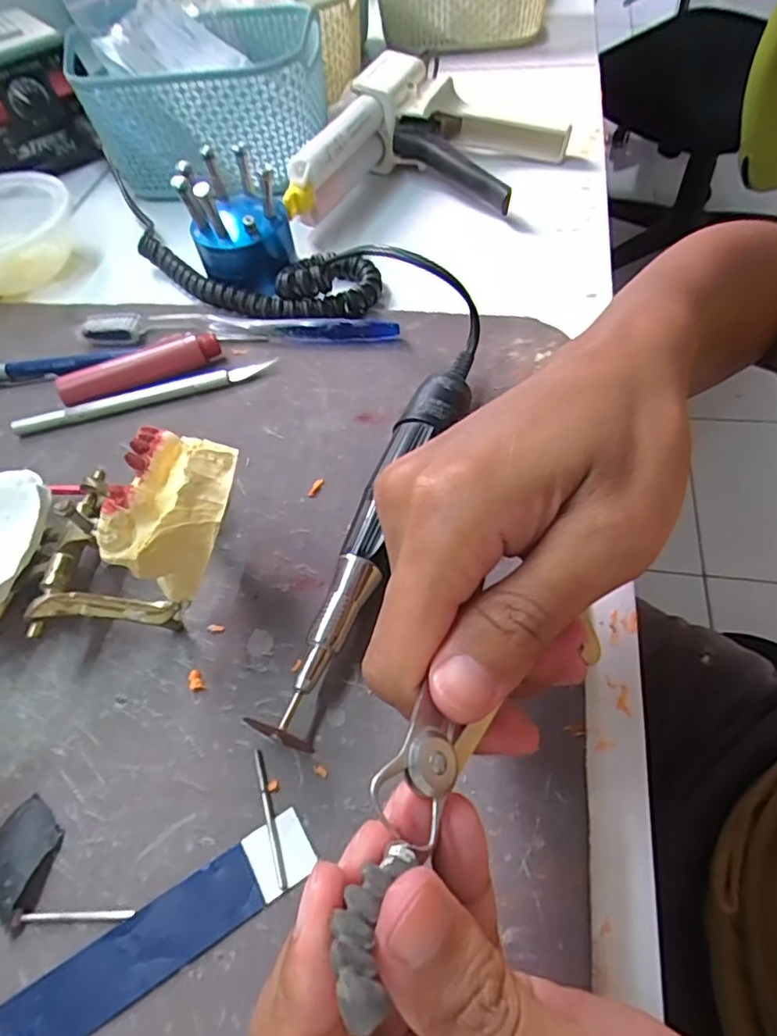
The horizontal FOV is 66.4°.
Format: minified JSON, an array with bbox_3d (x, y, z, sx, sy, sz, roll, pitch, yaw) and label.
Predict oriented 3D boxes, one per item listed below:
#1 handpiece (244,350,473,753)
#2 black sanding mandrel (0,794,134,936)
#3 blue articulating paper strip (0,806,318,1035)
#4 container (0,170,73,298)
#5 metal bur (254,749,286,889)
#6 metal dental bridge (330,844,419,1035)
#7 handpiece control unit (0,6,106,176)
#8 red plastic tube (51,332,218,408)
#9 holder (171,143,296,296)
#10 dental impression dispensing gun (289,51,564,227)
[{"bbox_3d":[-0.002,-0.002,0.249,0.027,0.029,0.194,18,59,16],"label":"handpiece"},{"bbox_3d":[-0.111,0.118,0.191,0.055,0.006,0.027,30,63,23],"label":"black sanding mandrel"},{"bbox_3d":[-0.070,0.128,0.181,0.101,0.004,0.021,-30,58,-15],"label":"blue articulating paper strip"},{"bbox_3d":[-0.263,-0.193,0.404,0.097,0.041,0.097,-2,56,4],"label":"container"},{"bbox_3d":[-0.040,0.099,0.198,0.004,0.004,0.044,-18,56,-7],"label":"metal bur"},{"bbox_3d":[-0.003,0.073,0.105,0.011,0.006,0.032,5,15,9],"label":"metal dental bridge"},{"bbox_3d":[-0.303,-0.346,0.486,0.083,0.078,0.109,-22,57,-10],"label":"handpiece control unit"},{"bbox_3d":[-0.136,-0.082,0.324,0.086,0.017,0.016,-22,57,-9],"label":"red plastic tube"},{"bbox_3d":[-0.092,-0.182,0.363,0.058,0.060,0.058,-17,56,-7],"label":"holder"},{"bbox_3d":[0.032,-0.252,0.403,0.159,0.056,0.162,12,58,13],"label":"dental impression dispensing gun"}]

